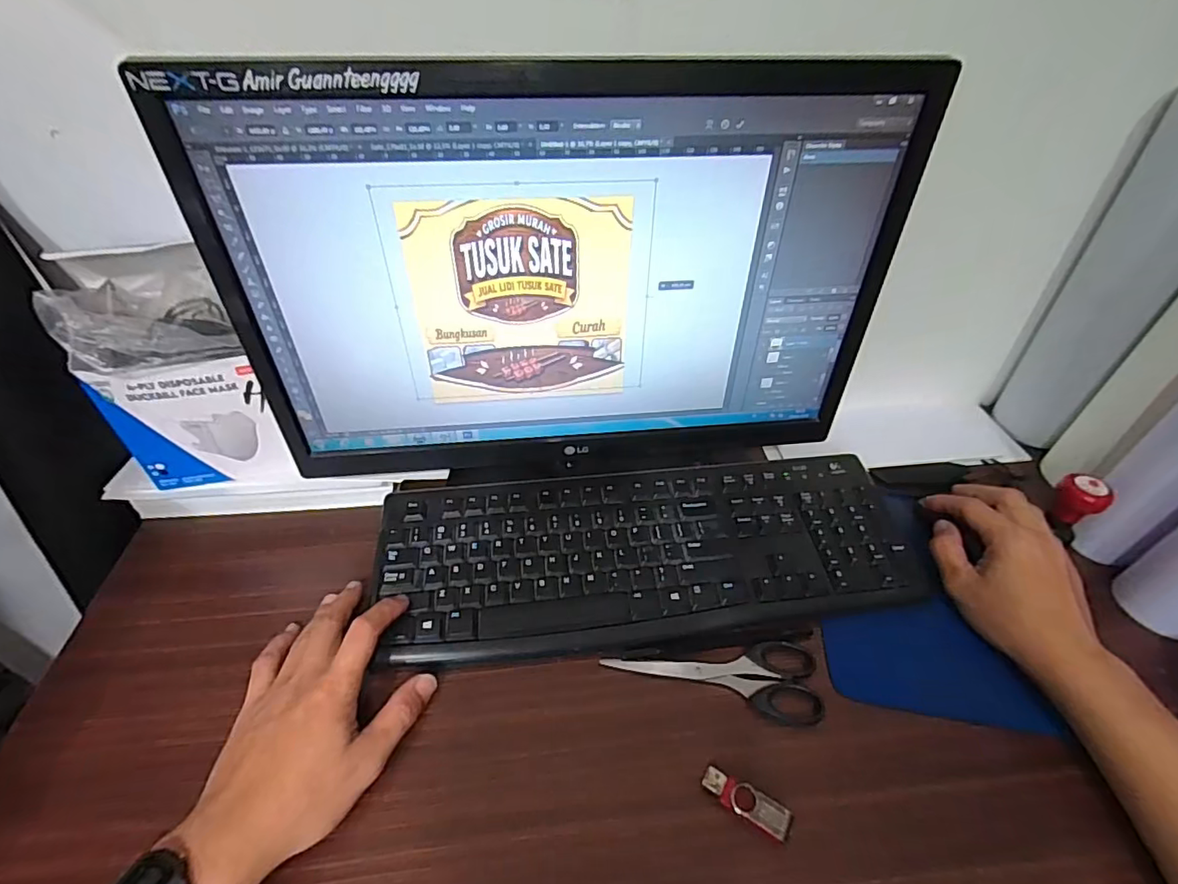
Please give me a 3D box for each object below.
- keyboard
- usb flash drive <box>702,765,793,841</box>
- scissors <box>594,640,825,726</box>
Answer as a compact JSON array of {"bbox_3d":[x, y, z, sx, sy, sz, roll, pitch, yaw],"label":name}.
[{"bbox_3d":[0.050,0.089,0.447,0.426,0.032,0.151,-4,44,-6],"label":"keyboard"},{"bbox_3d":[0.095,0.219,0.324,0.052,0.007,0.017,22,47,20],"label":"usb flash drive"},{"bbox_3d":[0.090,0.171,0.380,0.152,0.012,0.054,1,43,-1],"label":"scissors"}]

